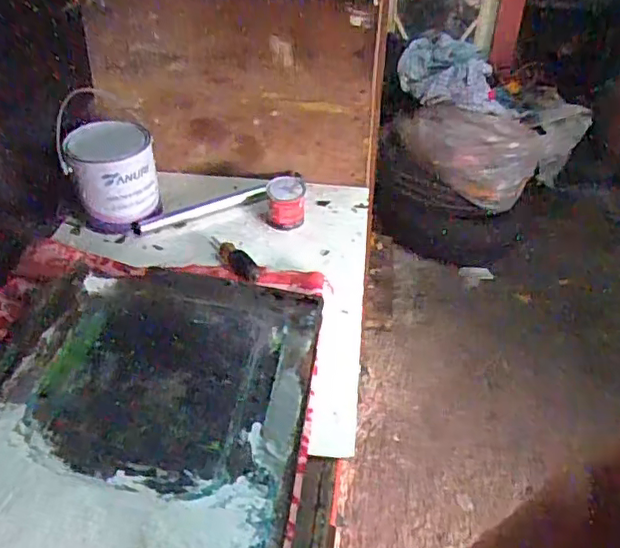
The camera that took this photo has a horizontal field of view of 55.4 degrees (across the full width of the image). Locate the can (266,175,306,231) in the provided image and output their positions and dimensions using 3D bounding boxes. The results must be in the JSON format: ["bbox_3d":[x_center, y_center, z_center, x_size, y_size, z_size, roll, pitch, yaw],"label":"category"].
[{"bbox_3d":[-0.044,-0.134,1.093,0.067,0.077,0.070,0,39,0],"label":"can"}]

